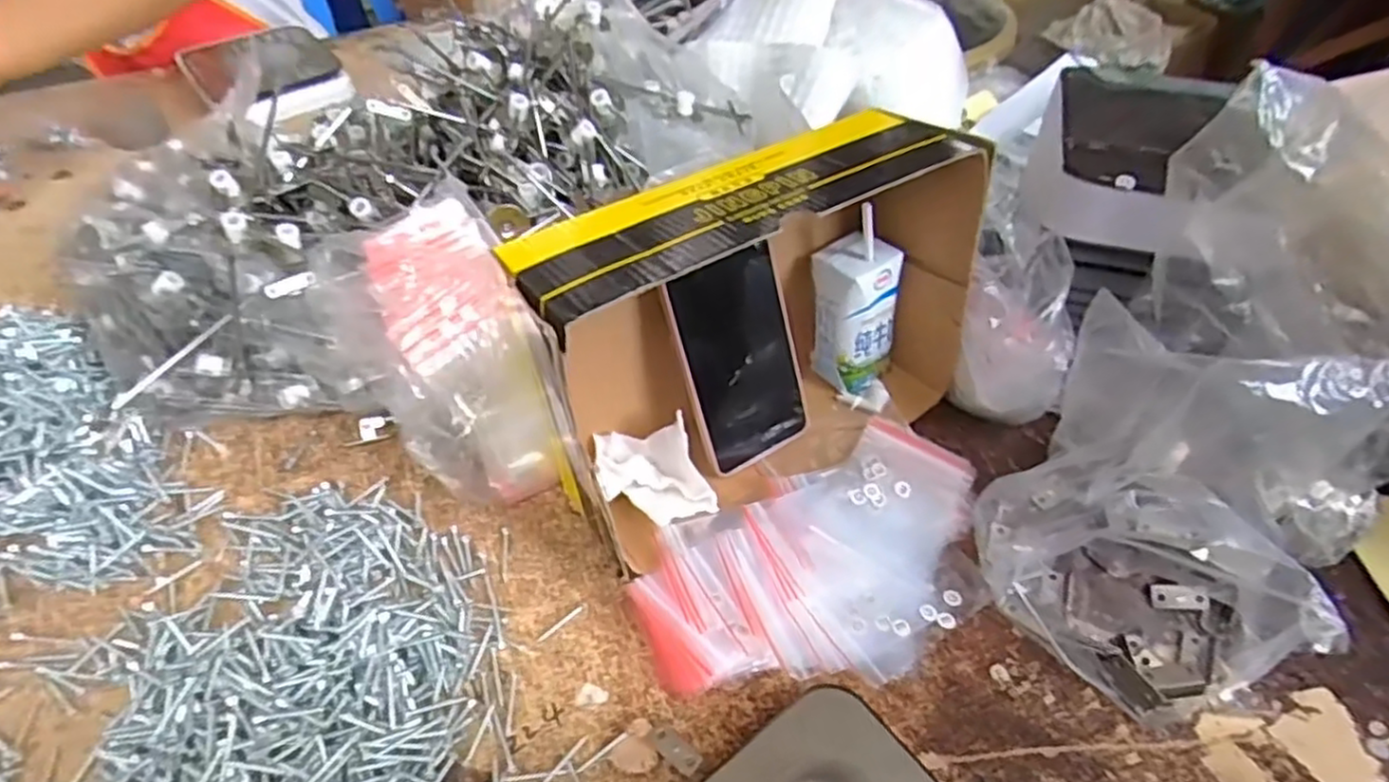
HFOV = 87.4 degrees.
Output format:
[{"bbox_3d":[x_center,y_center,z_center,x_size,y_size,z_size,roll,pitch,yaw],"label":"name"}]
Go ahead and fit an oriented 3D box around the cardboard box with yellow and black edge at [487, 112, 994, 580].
[{"bbox_3d":[0.038,-0.033,0.443,0.270,0.189,0.116,-27,54,-22],"label":"cardboard box with yellow and black edge"}]

